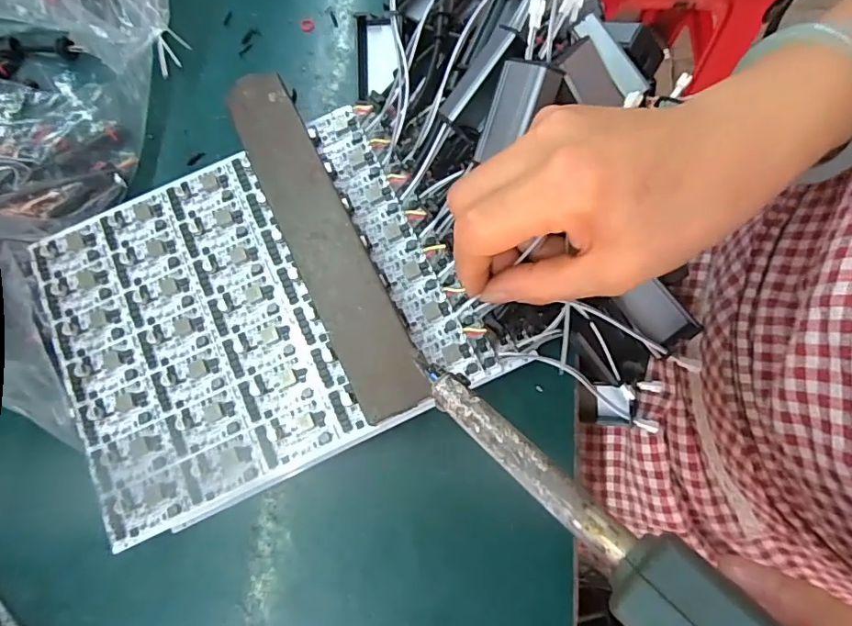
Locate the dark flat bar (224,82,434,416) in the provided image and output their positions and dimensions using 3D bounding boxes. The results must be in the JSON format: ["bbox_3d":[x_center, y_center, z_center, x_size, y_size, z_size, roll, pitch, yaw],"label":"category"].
[{"bbox_3d":[-0.053,-0.041,0.262,0.033,0.004,0.196,-26,76,-3],"label":"dark flat bar"}]

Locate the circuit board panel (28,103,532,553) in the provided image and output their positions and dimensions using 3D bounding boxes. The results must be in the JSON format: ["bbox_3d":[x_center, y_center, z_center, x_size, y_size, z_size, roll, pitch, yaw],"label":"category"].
[{"bbox_3d":[-0.090,-0.005,0.277,0.205,0.007,0.173,-25,77,-3],"label":"circuit board panel"}]

